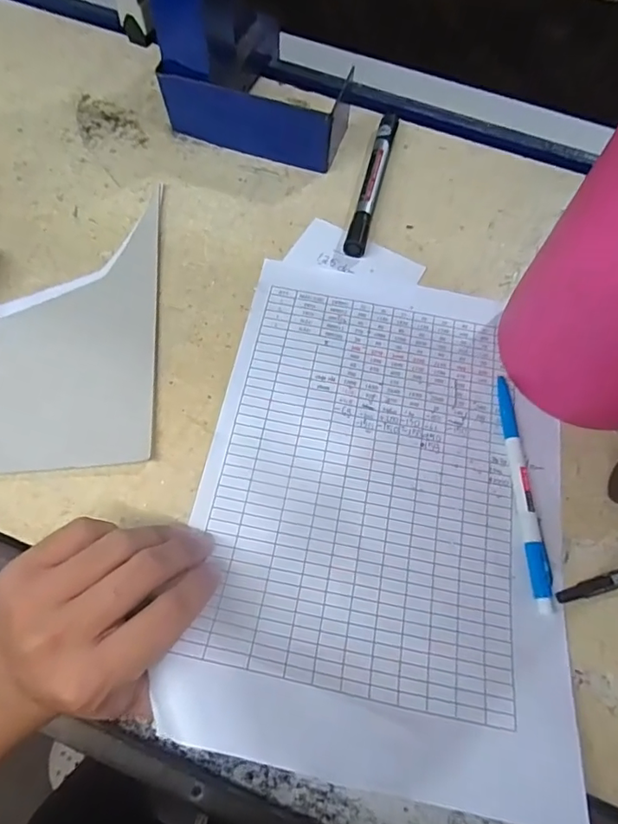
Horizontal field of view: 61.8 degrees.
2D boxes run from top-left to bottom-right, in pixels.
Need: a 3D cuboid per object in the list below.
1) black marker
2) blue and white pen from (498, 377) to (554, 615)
[{"bbox_3d":[0.050,-0.178,0.395,0.014,0.014,0.144,14,66,4],"label":"black marker"},{"bbox_3d":[0.125,0.043,0.302,0.012,0.009,0.138,1,65,-2],"label":"blue and white pen"}]

